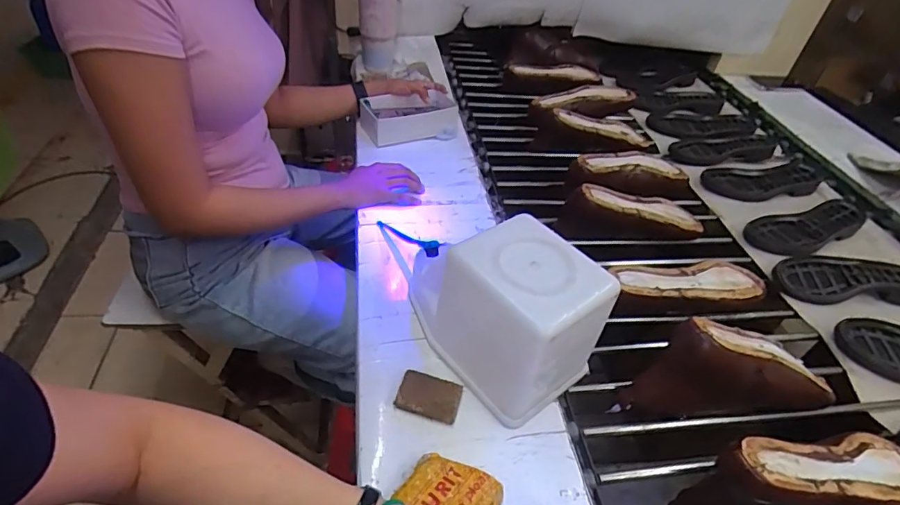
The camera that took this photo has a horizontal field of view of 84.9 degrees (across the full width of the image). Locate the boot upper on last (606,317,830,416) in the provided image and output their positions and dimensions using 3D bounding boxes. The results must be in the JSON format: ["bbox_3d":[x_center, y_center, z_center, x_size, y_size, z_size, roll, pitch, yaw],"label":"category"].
[{"bbox_3d":[0.358,0.149,0.631,0.275,0.127,0.080,-1,43,-6],"label":"boot upper on last"}]

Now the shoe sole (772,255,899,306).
[{"bbox_3d":[0.680,0.042,0.844,0.262,0.027,0.103,1,43,-4],"label":"shoe sole"}]

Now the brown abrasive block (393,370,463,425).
[{"bbox_3d":[-0.024,0.164,0.562,0.069,0.015,0.050,15,43,8],"label":"brown abrasive block"}]

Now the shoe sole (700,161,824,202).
[{"bbox_3d":[0.677,-0.160,1.060,0.266,0.024,0.111,-5,44,-10],"label":"shoe sole"}]

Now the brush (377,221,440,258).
[{"bbox_3d":[-0.064,-0.024,0.723,0.018,0.021,0.166,-23,26,-26],"label":"brush"}]

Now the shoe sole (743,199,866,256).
[{"bbox_3d":[0.687,-0.054,0.947,0.275,0.026,0.105,-17,47,-21],"label":"shoe sole"}]

